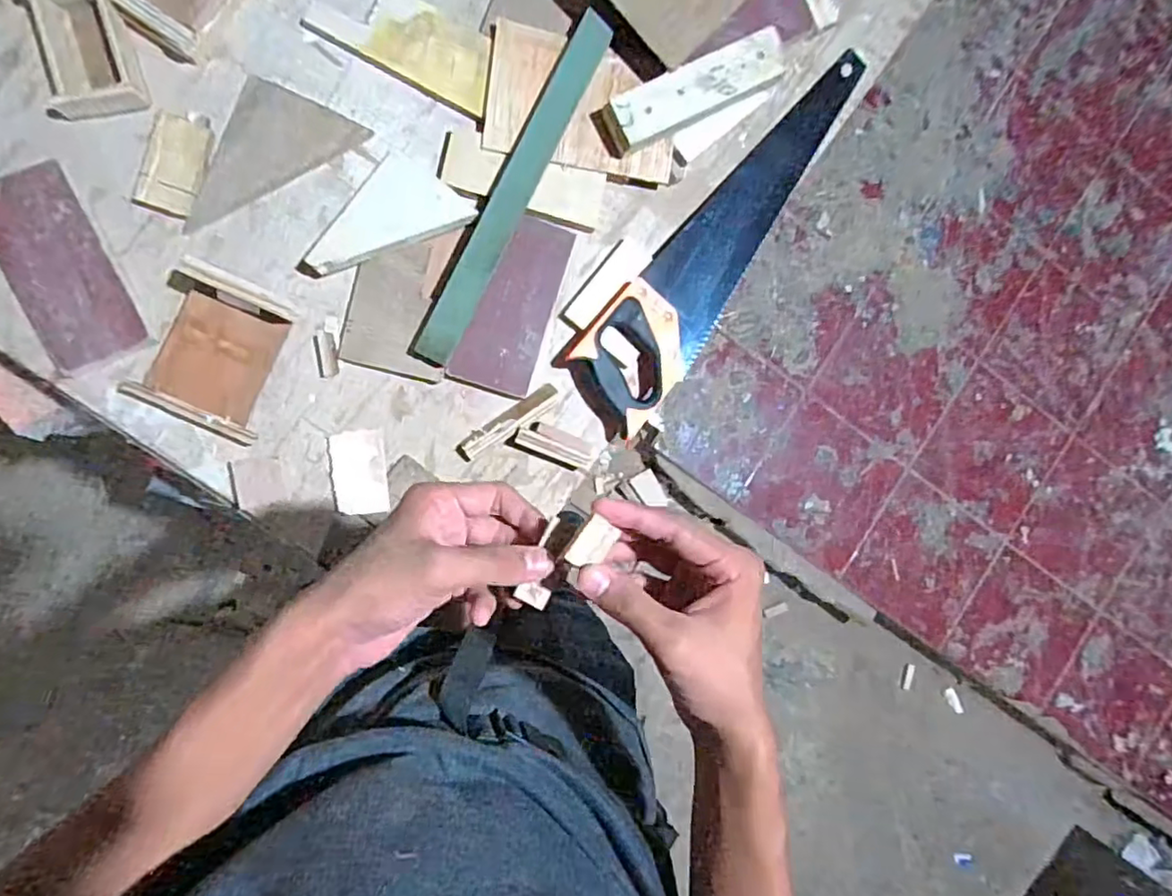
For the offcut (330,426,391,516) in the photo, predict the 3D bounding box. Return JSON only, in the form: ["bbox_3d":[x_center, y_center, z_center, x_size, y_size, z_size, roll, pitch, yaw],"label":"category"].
[{"bbox_3d":[-0.245,0.027,0.665,0.057,0.004,0.089,-6,91,-7],"label":"offcut"}]

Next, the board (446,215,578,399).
[{"bbox_3d":[-0.077,-0.156,0.668,0.084,0.006,0.189,19,90,-17],"label":"board"}]

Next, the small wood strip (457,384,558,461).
[{"bbox_3d":[-0.086,-0.029,0.681,0.124,0.021,0.025,-34,95,-6],"label":"small wood strip"}]

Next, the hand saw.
[{"bbox_3d":[0.183,-0.246,0.706,0.120,0.037,0.521,43,85,-6],"label":"hand saw"}]

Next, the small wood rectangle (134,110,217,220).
[{"bbox_3d":[-0.416,-0.285,0.620,0.055,0.009,0.095,15,89,-7],"label":"small wood rectangle"}]

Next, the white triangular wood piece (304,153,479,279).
[{"bbox_3d":[-0.214,-0.252,0.643,0.171,0.019,0.091,-24,94,-7],"label":"white triangular wood piece"}]

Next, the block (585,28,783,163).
[{"bbox_3d":[0.120,-0.389,0.669,0.222,0.036,0.061,-27,95,-6],"label":"block"}]

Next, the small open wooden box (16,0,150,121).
[{"bbox_3d":[-0.485,-0.383,0.586,0.083,0.025,0.118,-17,93,-7],"label":"small open wooden box"}]

